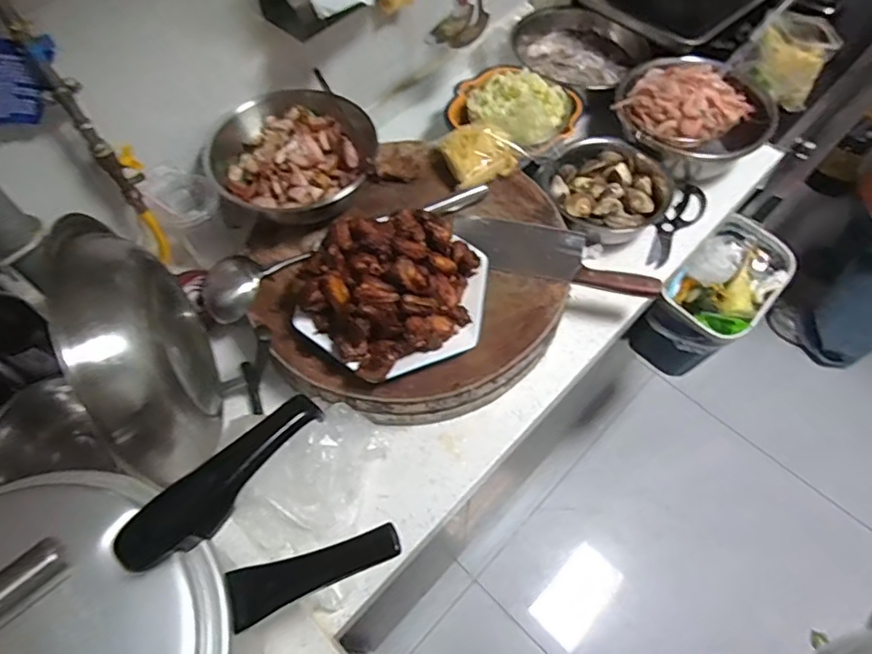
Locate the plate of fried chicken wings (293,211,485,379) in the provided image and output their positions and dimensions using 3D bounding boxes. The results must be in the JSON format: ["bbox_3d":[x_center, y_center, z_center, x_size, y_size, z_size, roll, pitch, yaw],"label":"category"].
[{"bbox_3d":[-0.050,-0.067,0.720,0.249,0.089,0.229,-1,59,1],"label":"plate of fried chicken wings"}]

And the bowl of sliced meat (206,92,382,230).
[{"bbox_3d":[-0.215,-0.261,0.825,0.241,0.089,0.227,-1,59,1],"label":"bowl of sliced meat"}]

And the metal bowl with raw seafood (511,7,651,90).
[{"bbox_3d":[0.270,-0.548,1.096,0.252,0.080,0.193,27,63,17],"label":"metal bowl with raw seafood"}]

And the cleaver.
[{"bbox_3d":[0.171,-0.108,0.809,0.288,0.024,0.097,8,59,6],"label":"cleaver"}]

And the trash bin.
[{"bbox_3d":[0.534,-0.048,1.072,0.282,0.224,0.160,-38,65,-19],"label":"trash bin"}]

